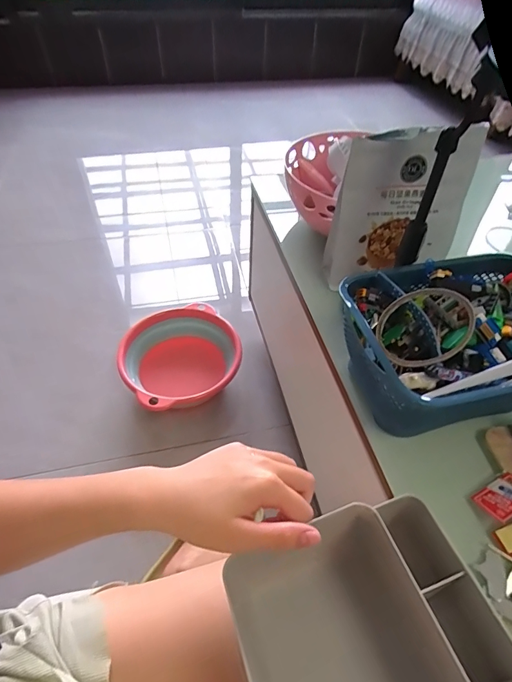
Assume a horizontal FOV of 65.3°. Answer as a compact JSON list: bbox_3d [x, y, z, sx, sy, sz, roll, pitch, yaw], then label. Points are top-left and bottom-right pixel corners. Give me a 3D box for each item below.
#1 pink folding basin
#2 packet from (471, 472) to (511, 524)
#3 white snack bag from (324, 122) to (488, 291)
[{"bbox_3d":[-0.173,0.042,0.918,0.255,0.095,0.255,2,49,-2],"label":"pink folding basin"},{"bbox_3d":[0.237,0.148,0.379,0.048,0.004,0.036,-29,29,-11],"label":"packet"},{"bbox_3d":[0.192,-0.170,0.523,0.170,0.192,0.042,-5,49,-7],"label":"white snack bag"}]

